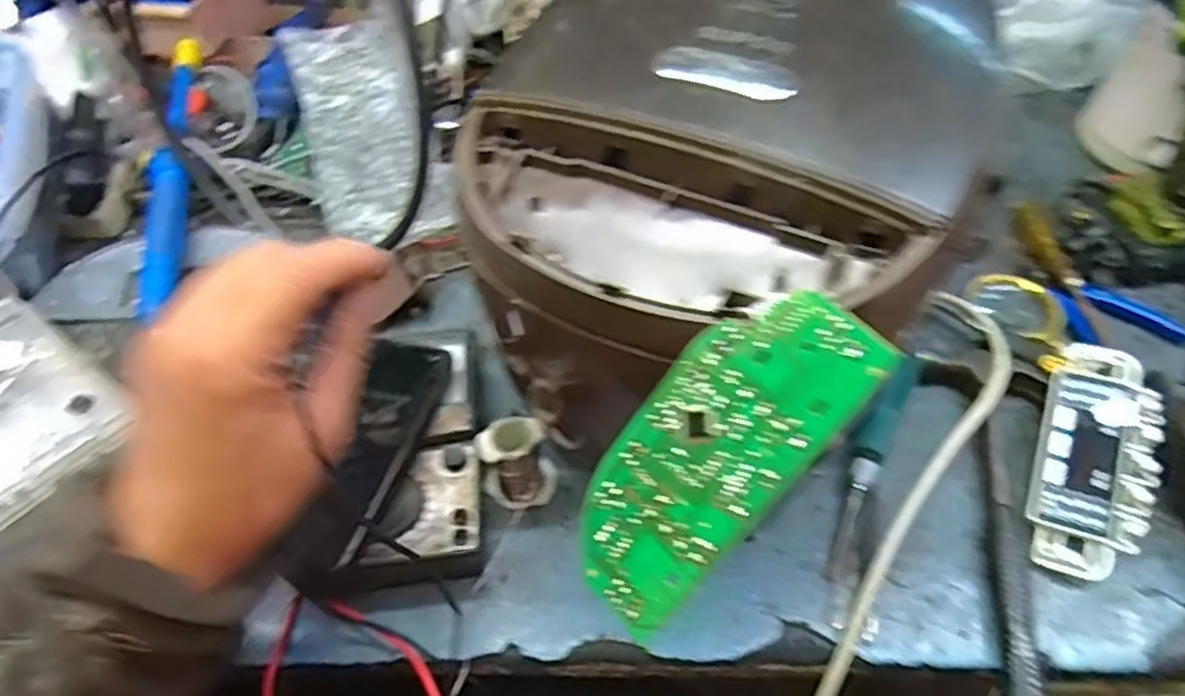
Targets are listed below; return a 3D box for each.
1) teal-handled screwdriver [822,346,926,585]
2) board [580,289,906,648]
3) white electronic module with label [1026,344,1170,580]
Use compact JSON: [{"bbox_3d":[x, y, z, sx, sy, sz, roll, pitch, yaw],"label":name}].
[{"bbox_3d":[0.182,0.074,0.490,0.022,0.022,0.164,23,63,18],"label":"teal-handled screwdriver"},{"bbox_3d":[0.045,0.043,0.296,0.064,0.152,0.004,44,20,25],"label":"board"},{"bbox_3d":[0.321,0.068,0.475,0.065,0.015,0.157,18,68,15],"label":"white electronic module with label"}]

